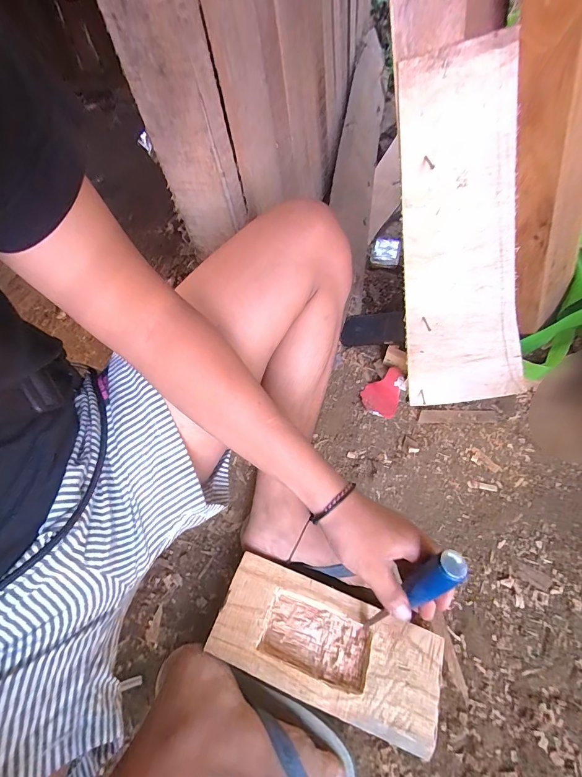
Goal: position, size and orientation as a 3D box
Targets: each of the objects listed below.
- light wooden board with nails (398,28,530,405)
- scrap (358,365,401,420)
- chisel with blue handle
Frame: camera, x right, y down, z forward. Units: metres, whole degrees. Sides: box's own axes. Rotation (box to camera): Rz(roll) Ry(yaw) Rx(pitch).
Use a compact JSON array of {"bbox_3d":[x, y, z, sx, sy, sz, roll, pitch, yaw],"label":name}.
[{"bbox_3d":[0.229,-0.145,0.477,0.164,0.473,0.025,-10,43,15],"label":"light wooden board with nails"},{"bbox_3d":[0.166,0.004,0.662,0.065,0.009,0.096,9,76,17],"label":"scrap"},{"bbox_3d":[0.109,0.206,0.355,0.027,0.245,0.027,21,52,12],"label":"chisel with blue handle"}]

